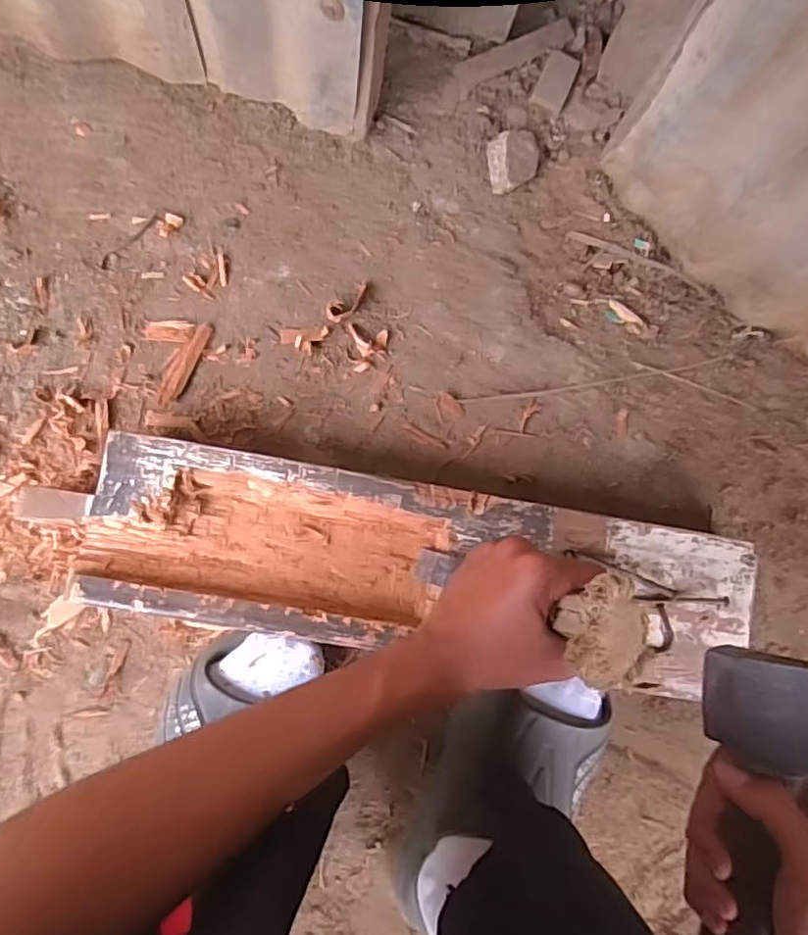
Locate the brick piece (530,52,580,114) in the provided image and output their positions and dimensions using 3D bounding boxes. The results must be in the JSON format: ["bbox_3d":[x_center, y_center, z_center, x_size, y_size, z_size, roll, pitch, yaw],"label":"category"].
[{"bbox_3d":[0.148,-0.377,0.598,0.032,0.011,0.053,24,84,-5],"label":"brick piece"}]

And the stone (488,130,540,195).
[{"bbox_3d":[0.105,-0.291,0.582,0.047,0.022,0.053,-5,87,-8],"label":"stone"}]

